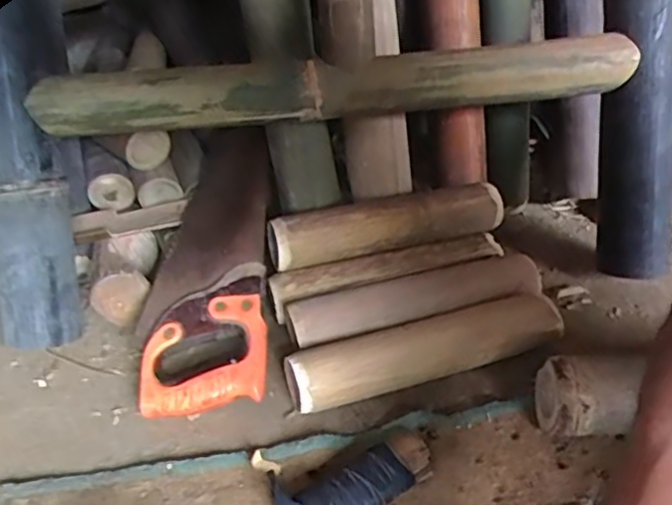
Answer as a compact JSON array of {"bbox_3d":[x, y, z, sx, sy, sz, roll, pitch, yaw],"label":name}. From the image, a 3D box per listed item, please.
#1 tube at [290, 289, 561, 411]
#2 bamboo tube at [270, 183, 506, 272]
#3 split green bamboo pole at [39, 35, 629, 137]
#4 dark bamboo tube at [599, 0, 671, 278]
[{"bbox_3d":[0.086,0.095,0.596,0.265,0.052,0.053,-12,34,-14],"label":"tube"},{"bbox_3d":[0.055,-0.032,0.690,0.258,0.061,0.048,-11,34,-12],"label":"bamboo tube"},{"bbox_3d":[0.013,-0.170,0.633,0.602,0.060,0.047,-7,33,-6],"label":"split green bamboo pole"},{"bbox_3d":[0.322,-0.221,0.656,0.078,0.493,0.060,-3,13,0],"label":"dark bamboo tube"}]

